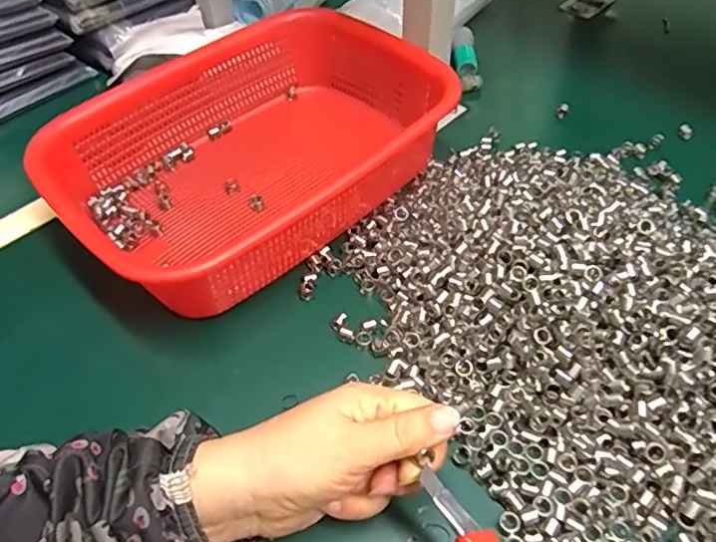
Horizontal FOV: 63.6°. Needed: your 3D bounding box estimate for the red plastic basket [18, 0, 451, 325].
[{"bbox_3d":[-0.073,-0.096,0.439,0.273,0.072,0.210,-36,57,-27],"label":"red plastic basket"}]

